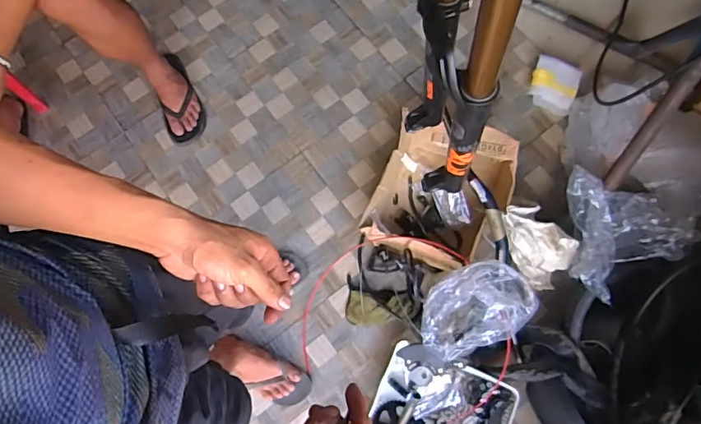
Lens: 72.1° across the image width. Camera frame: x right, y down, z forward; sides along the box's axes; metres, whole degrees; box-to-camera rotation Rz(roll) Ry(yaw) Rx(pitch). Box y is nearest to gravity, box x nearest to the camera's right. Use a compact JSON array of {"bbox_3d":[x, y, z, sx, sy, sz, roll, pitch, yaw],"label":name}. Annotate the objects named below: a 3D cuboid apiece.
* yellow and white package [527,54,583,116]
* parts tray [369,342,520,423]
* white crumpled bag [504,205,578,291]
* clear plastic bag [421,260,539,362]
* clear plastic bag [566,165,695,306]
[{"bbox_3d":[0.615,-0.381,1.467,0.136,0.064,0.151,20,77,7],"label":"yellow and white package"},{"bbox_3d":[0.234,0.514,1.228,0.332,0.084,0.262,20,77,5],"label":"parts tray"},{"bbox_3d":[0.496,0.089,1.301,0.113,0.162,0.233,-37,79,-8],"label":"white crumpled bag"},{"bbox_3d":[0.287,0.237,1.167,0.255,0.189,0.185,-33,77,-7],"label":"clear plastic bag"},{"bbox_3d":[0.688,0.055,1.186,0.287,0.099,0.316,-3,75,1],"label":"clear plastic bag"}]

